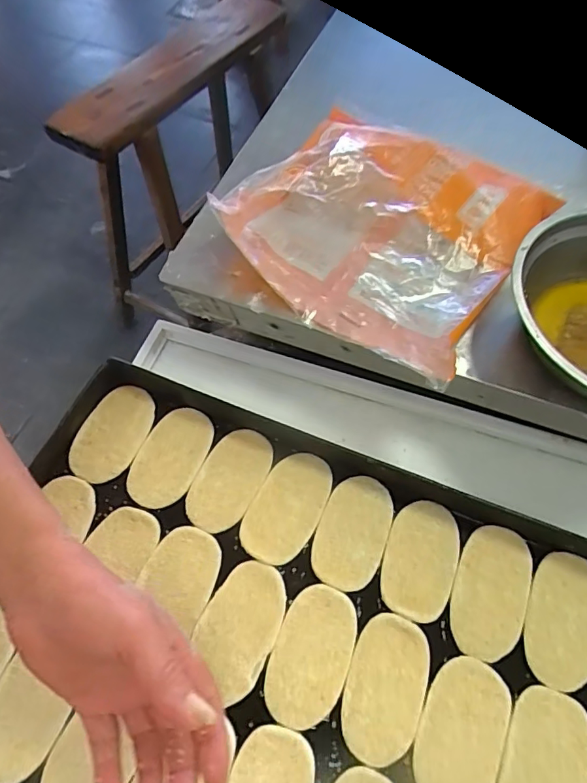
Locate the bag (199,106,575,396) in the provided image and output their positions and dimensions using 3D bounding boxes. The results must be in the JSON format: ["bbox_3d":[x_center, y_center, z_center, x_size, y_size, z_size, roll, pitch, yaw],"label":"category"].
[{"bbox_3d":[0.092,-0.182,0.499,0.259,0.079,0.267,31,65,15],"label":"bag"}]

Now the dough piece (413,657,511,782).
[{"bbox_3d":[0.128,0.260,0.385,0.059,0.005,0.102,22,63,11],"label":"dough piece"}]

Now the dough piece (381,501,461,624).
[{"bbox_3d":[0.113,0.146,0.444,0.061,0.005,0.102,17,63,9],"label":"dough piece"}]

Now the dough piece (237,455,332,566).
[{"bbox_3d":[-0.005,0.105,0.465,0.060,0.008,0.106,24,64,12],"label":"dough piece"}]

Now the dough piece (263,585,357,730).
[{"bbox_3d":[0.015,0.212,0.408,0.060,0.004,0.102,19,63,10],"label":"dough piece"}]

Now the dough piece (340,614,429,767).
[{"bbox_3d":[0.073,0.233,0.397,0.059,0.004,0.102,17,63,9],"label":"dough piece"}]

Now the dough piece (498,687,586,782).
[{"bbox_3d":[0.187,0.283,0.373,0.060,0.006,0.111,21,63,11],"label":"dough piece"}]

